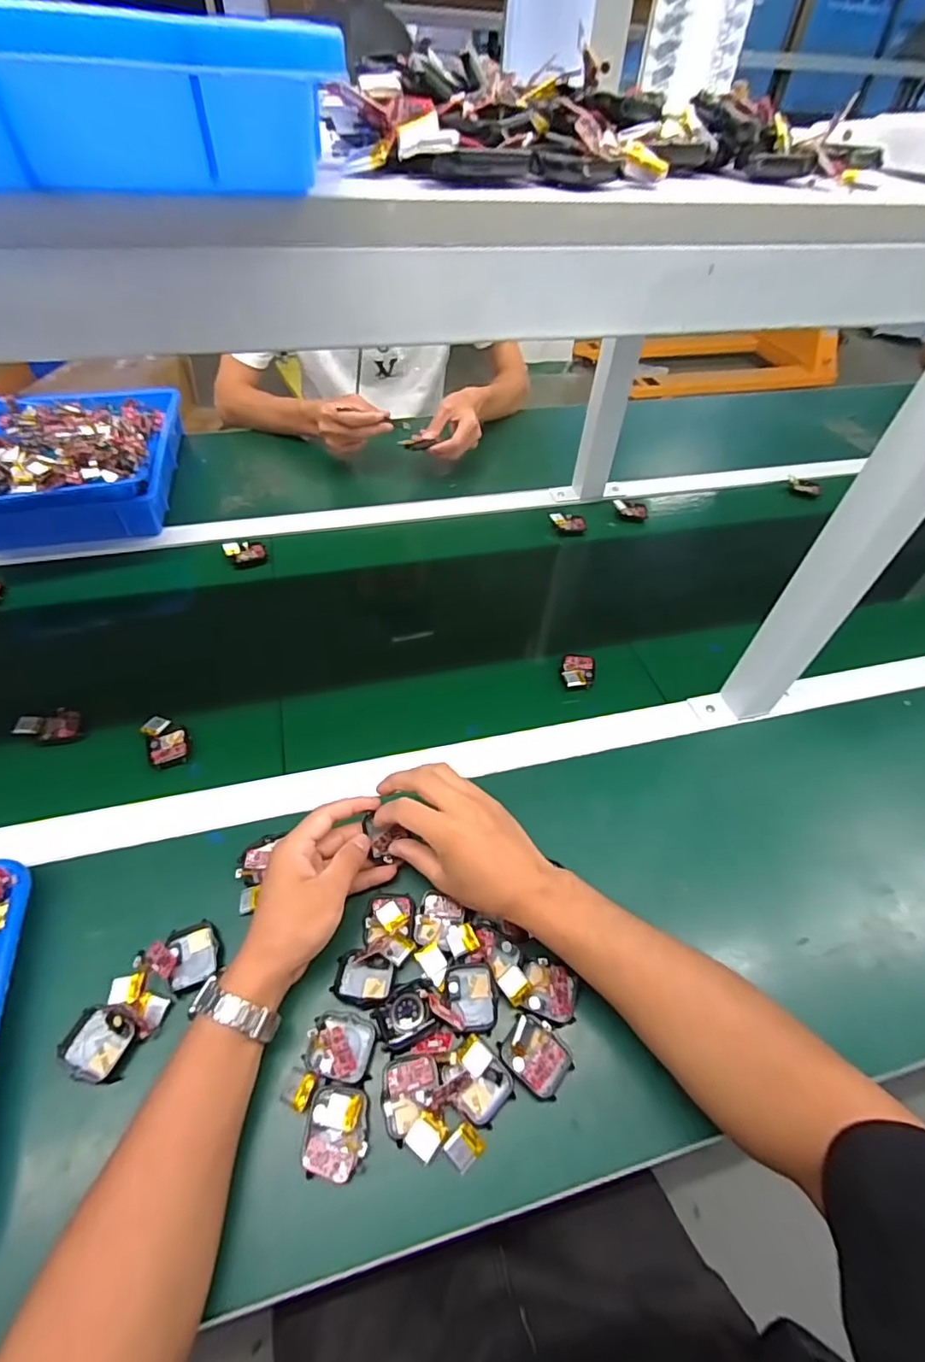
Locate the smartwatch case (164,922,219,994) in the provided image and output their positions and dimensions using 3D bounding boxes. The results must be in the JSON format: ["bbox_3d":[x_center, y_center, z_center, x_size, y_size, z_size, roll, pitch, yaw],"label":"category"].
[{"bbox_3d":[-0.203,0.210,0.413,0.035,0.013,0.043,-19,53,-18],"label":"smartwatch case"}]

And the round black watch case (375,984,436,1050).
[{"bbox_3d":[-0.042,0.242,0.391,0.037,0.009,0.032,-23,55,-21],"label":"round black watch case"}]

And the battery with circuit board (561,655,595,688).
[{"bbox_3d":[0.132,-0.012,0.617,0.035,0.015,0.053,9,50,5],"label":"battery with circuit board"}]

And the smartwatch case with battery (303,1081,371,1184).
[{"bbox_3d":[-0.081,0.291,0.350,0.038,0.009,0.047,3,50,-1],"label":"smartwatch case with battery"}]

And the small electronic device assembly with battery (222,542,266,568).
[{"bbox_3d":[-0.292,-0.173,0.729,0.048,0.015,0.037,-22,55,-20],"label":"small electronic device assembly with battery"}]

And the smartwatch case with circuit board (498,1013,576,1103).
[{"bbox_3d":[0.052,0.263,0.380,0.046,0.017,0.037,35,57,24],"label":"smartwatch case with circuit board"}]

